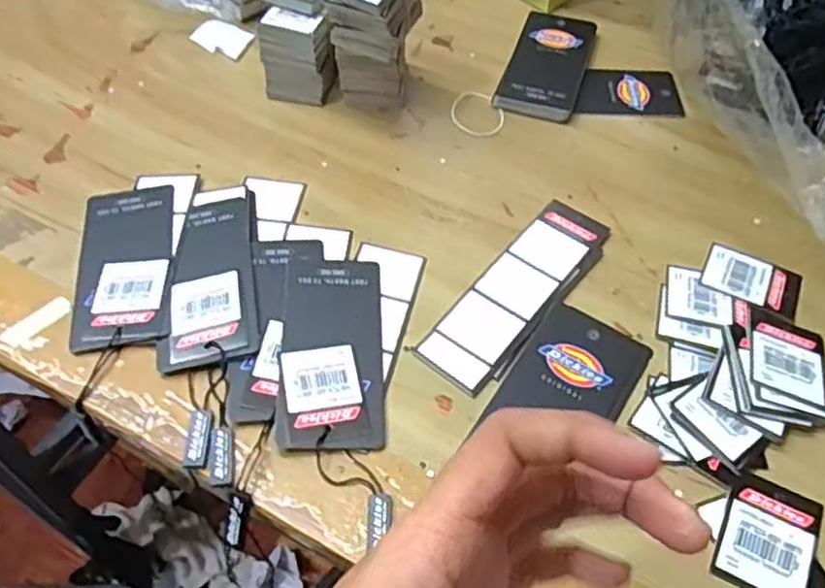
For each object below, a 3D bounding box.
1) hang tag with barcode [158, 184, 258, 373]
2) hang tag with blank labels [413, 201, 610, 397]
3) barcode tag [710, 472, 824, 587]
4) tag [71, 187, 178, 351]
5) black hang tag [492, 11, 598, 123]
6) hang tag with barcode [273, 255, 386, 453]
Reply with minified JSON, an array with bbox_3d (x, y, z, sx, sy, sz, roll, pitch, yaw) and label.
[{"bbox_3d":[-0.106,-0.012,0.372,0.048,0.007,0.111,-6,53,-7],"label":"hang tag with barcode"},{"bbox_3d":[0.057,-0.004,0.376,0.036,0.006,0.137,33,58,21],"label":"hang tag with blank labels"},{"bbox_3d":[0.151,0.103,0.299,0.038,0.004,0.053,24,56,15],"label":"barcode tag"},{"bbox_3d":[-0.153,-0.018,0.378,0.048,0.004,0.109,-9,52,-4],"label":"tag"},{"bbox_3d":[0.095,-0.161,0.490,0.052,0.009,0.107,17,54,11],"label":"black hang tag"},{"bbox_3d":[-0.039,0.026,0.349,0.049,0.004,0.112,3,50,-7],"label":"hang tag with barcode"}]

